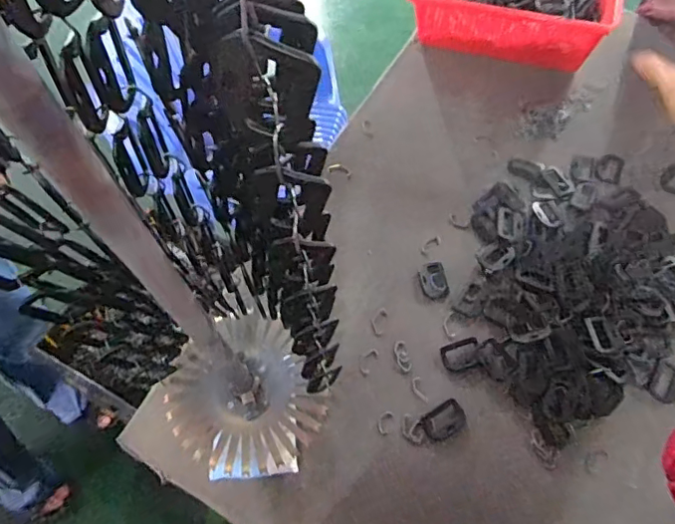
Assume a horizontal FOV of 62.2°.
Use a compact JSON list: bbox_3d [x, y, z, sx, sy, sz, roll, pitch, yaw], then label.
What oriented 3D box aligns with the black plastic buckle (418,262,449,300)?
[{"bbox_3d":[0.153,0.029,0.888,0.042,0.012,0.060,-10,62,-3],"label":"black plastic buckle"}]

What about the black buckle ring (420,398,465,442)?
[{"bbox_3d":[0.151,0.224,0.792,0.061,0.006,0.042,-28,64,-12],"label":"black buckle ring"}]

